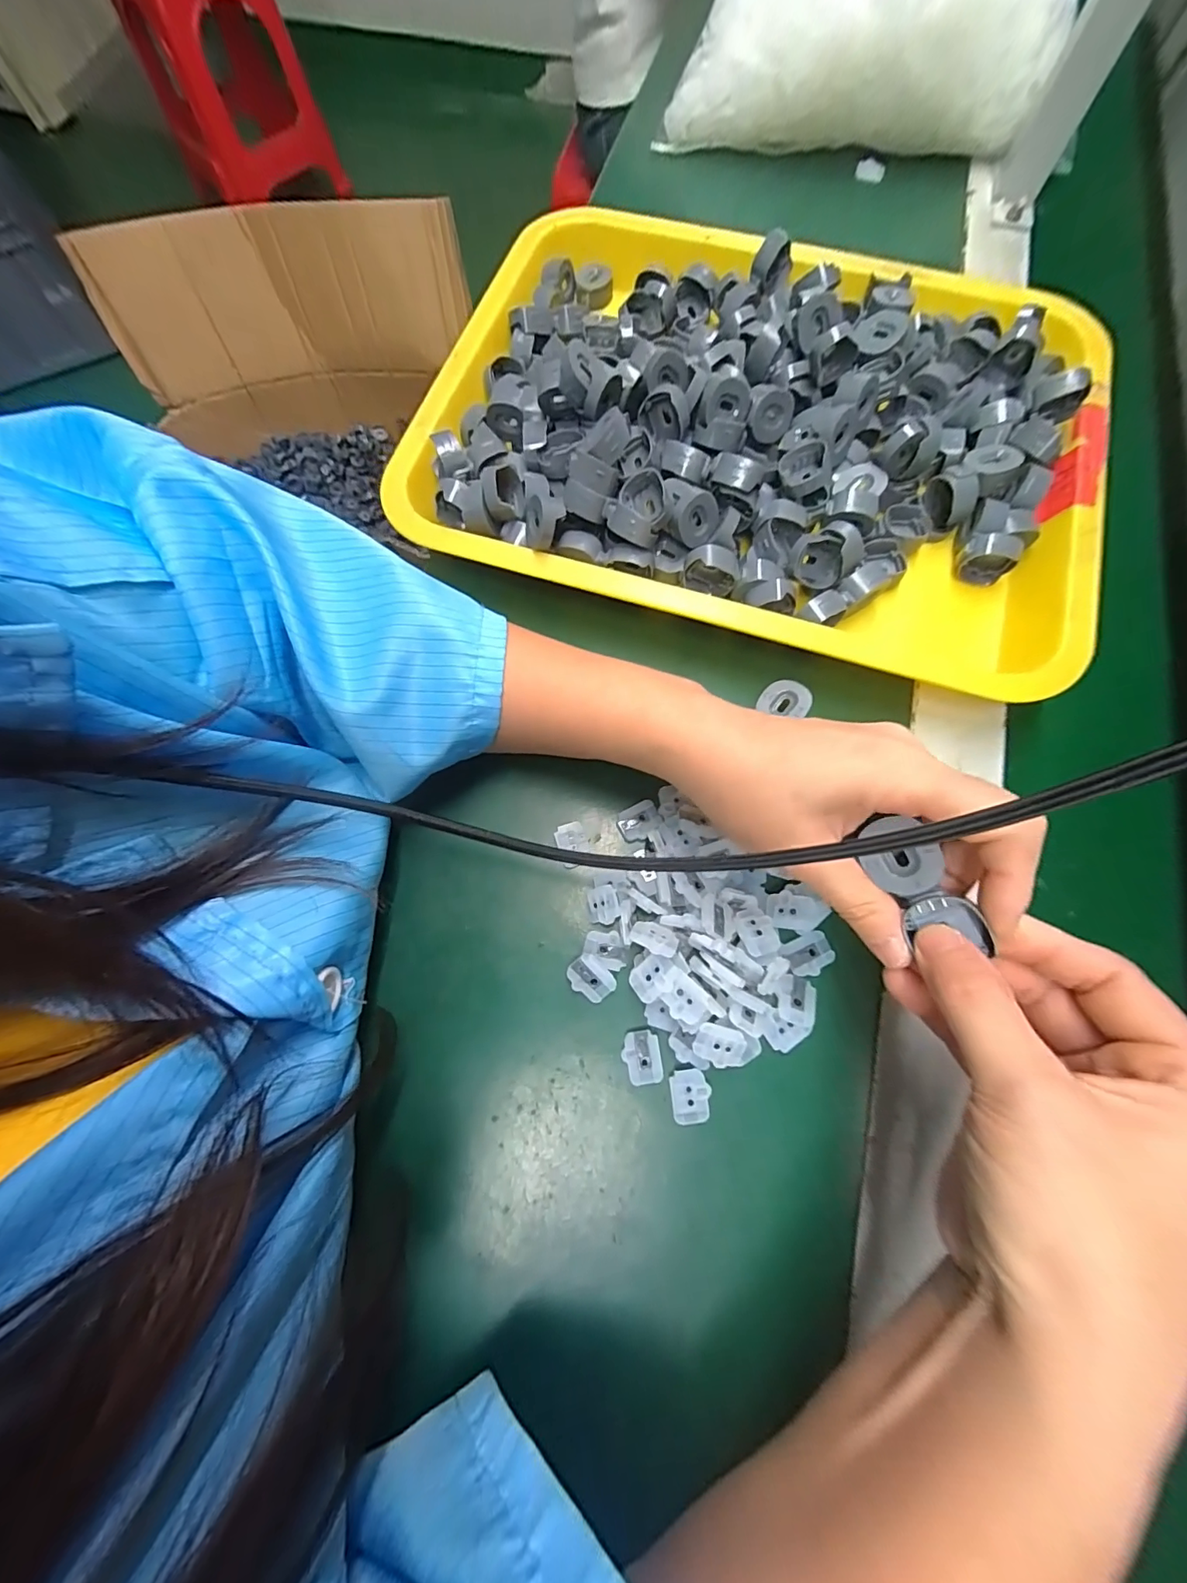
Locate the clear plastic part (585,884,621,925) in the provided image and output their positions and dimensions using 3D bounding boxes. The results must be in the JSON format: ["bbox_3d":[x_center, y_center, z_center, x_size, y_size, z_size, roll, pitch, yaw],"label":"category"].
[{"bbox_3d":[0.005,0.054,0.237,0.016,0.005,0.018,-17,81,27],"label":"clear plastic part"}]

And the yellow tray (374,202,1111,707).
[{"bbox_3d":[0.099,-0.226,0.302,0.387,0.057,0.289,16,74,5],"label":"yellow tray"}]

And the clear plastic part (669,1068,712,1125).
[{"bbox_3d":[0.043,0.134,0.218,0.017,0.004,0.022,-6,73,-1],"label":"clear plastic part"}]

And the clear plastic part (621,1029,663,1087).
[{"bbox_3d":[0.022,0.120,0.223,0.017,0.004,0.022,-8,73,-2],"label":"clear plastic part"}]

